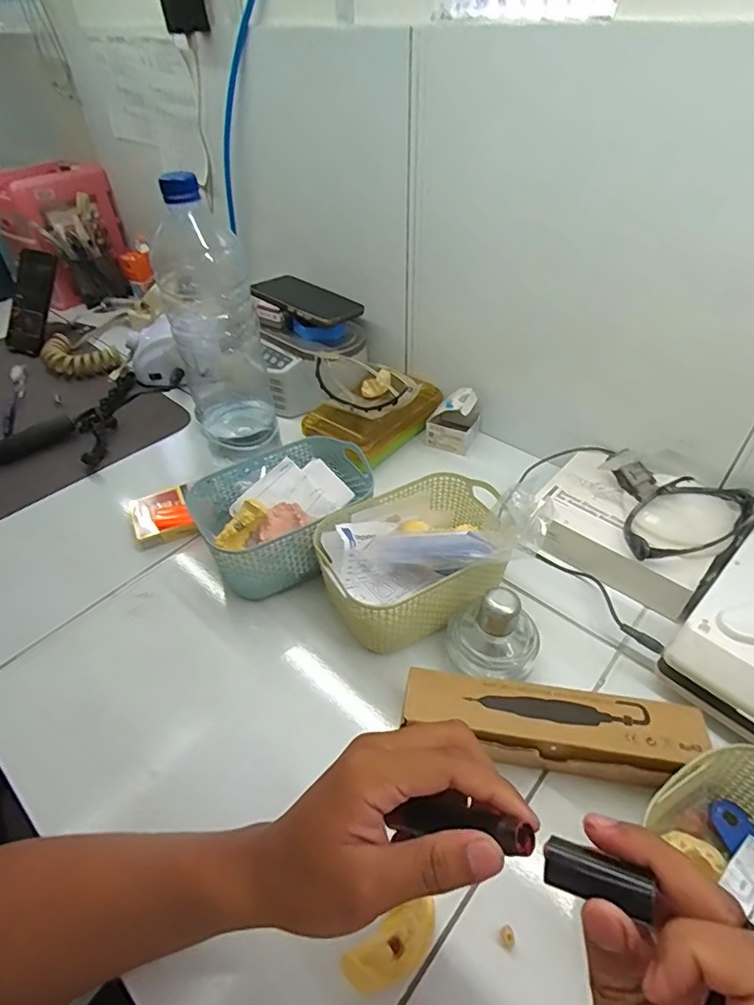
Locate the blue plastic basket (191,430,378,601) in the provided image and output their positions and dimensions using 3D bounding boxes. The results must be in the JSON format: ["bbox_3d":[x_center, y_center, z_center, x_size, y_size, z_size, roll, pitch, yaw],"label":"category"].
[{"bbox_3d":[-0.086,0.008,0.530,0.170,0.071,0.124,-25,48,-22],"label":"blue plastic basket"}]

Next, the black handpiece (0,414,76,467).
[{"bbox_3d":[-0.462,-0.072,0.672,0.020,0.035,0.142,31,52,30],"label":"black handpiece"}]

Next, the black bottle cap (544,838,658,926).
[{"bbox_3d":[0.087,0.149,0.208,0.039,0.012,0.015,6,41,30],"label":"black bottle cap"}]

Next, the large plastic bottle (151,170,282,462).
[{"bbox_3d":[-0.166,-0.176,0.546,0.084,0.272,0.077,-17,45,-15],"label":"large plastic bottle"}]

